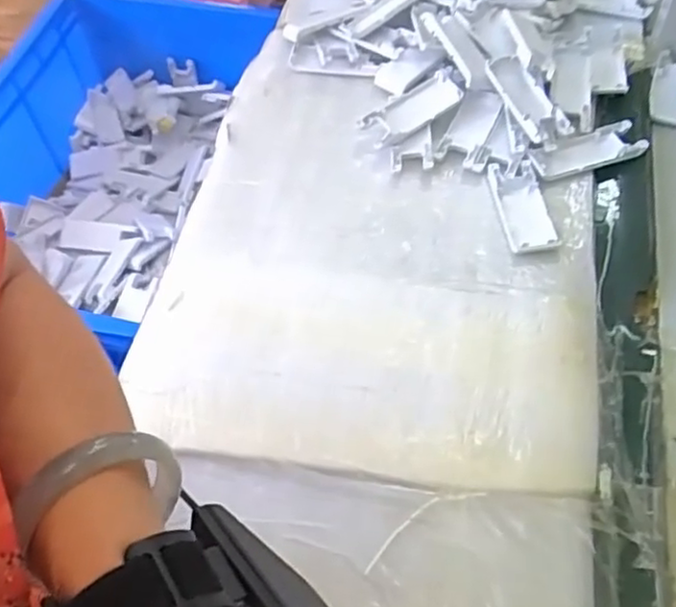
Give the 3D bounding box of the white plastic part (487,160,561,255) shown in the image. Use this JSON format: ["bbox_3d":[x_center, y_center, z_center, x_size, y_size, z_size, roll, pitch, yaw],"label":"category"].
[{"bbox_3d":[0.164,-0.084,0.597,0.042,0.012,0.104,-5,55,0],"label":"white plastic part"}]

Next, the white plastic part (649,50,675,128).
[{"bbox_3d":[0.338,-0.218,0.683,0.041,0.015,0.109,18,58,16],"label":"white plastic part"}]

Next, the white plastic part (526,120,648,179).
[{"bbox_3d":[0.230,-0.144,0.629,0.109,0.010,0.040,-15,56,-7],"label":"white plastic part"}]

